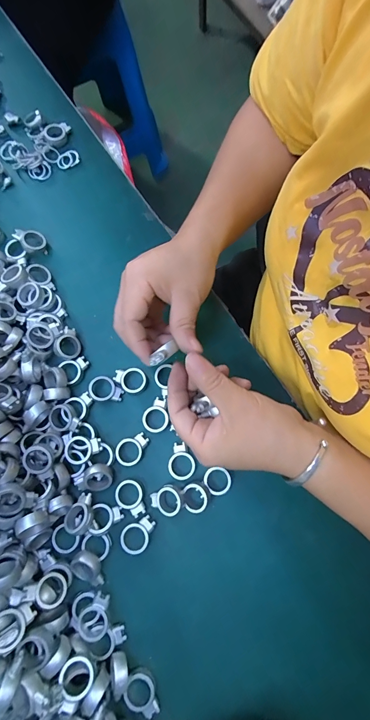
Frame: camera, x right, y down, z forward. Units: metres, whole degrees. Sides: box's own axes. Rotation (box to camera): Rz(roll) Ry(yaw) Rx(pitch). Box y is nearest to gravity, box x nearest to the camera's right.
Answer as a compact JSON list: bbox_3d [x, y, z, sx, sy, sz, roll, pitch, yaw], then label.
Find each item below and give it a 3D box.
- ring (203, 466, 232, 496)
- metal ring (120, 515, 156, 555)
[{"bbox_3d":[0.031,0.112,0.300,0.025,0.004,0.025,-3,66,6],"label":"ring"},{"bbox_3d":[-0.043,0.160,0.293,0.025,0.009,0.034,39,80,9],"label":"metal ring"}]

